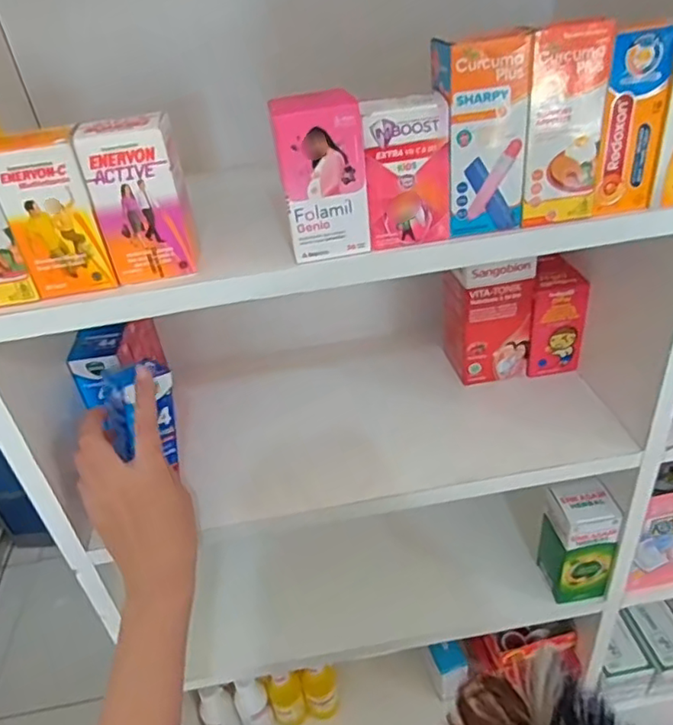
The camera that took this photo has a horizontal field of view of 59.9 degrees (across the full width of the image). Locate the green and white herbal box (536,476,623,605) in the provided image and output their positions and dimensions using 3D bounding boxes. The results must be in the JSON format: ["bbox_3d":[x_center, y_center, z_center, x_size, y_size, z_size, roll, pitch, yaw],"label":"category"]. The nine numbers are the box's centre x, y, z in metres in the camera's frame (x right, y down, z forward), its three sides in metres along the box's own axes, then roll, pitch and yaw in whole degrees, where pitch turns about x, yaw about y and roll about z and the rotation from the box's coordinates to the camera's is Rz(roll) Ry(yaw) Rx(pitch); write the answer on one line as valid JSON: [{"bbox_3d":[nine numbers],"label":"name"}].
[{"bbox_3d":[0.246,0.185,0.598,0.055,0.130,0.048,-10,33,-4],"label":"green and white herbal box"}]

